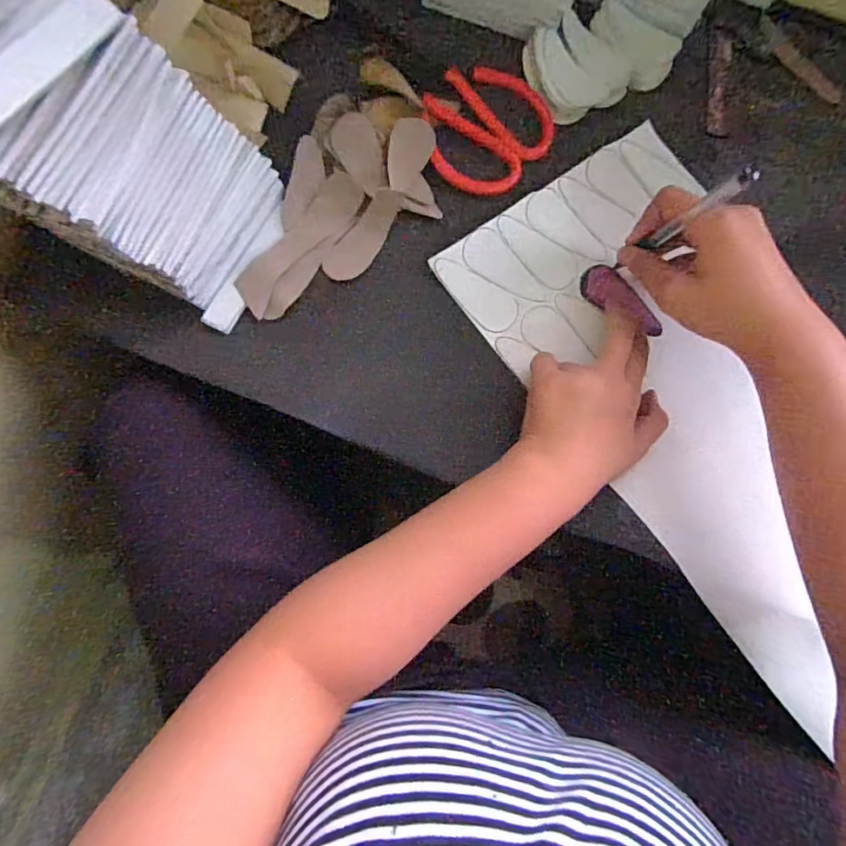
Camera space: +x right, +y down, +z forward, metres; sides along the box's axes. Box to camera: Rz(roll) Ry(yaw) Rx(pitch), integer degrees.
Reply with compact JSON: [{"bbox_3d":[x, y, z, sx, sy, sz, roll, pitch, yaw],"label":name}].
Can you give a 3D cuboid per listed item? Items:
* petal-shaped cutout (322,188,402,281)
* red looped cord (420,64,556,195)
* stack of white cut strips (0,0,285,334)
[{"bbox_3d":[-0.042,-0.136,0.379,0.028,0.011,0.075,40,84,2],"label":"petal-shaped cutout"},{"bbox_3d":[0.050,-0.227,0.399,0.096,0.015,0.098,-8,84,-3],"label":"red looped cord"},{"bbox_3d":[-0.186,-0.157,0.282,0.043,0.242,0.124,15,84,40],"label":"stack of white cut strips"}]

